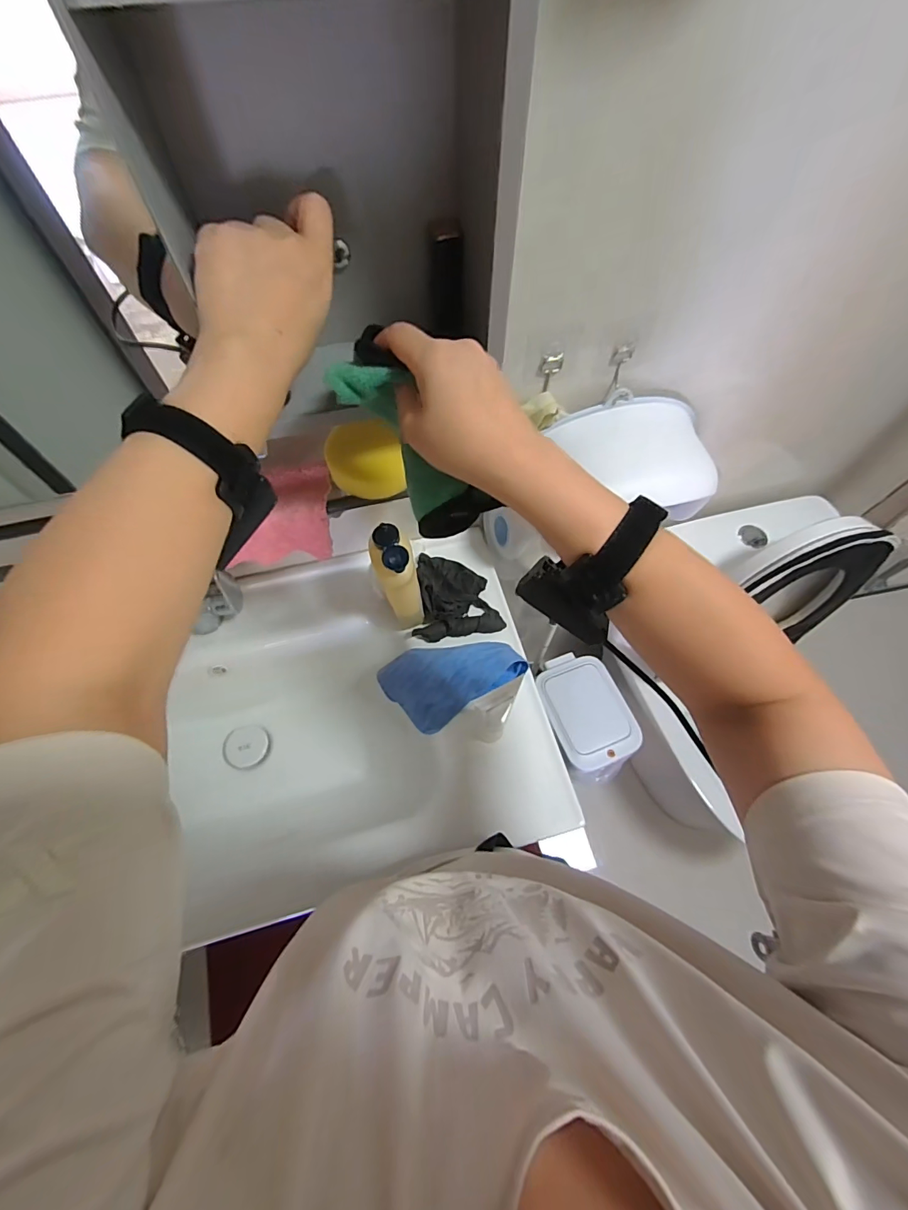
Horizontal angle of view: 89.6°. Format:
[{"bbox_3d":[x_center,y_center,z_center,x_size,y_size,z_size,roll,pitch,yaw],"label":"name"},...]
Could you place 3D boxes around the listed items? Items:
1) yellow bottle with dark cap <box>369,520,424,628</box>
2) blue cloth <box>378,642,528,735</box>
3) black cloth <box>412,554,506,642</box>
[{"bbox_3d":[-0.074,-0.029,0.624,0.052,0.188,0.053,0,62,0],"label":"yellow bottle with dark cap"},{"bbox_3d":[-0.002,0.100,0.647,0.195,0.062,0.114,-20,64,-10],"label":"blue cloth"},{"bbox_3d":[0.009,-0.015,0.706,0.134,0.054,0.145,2,62,1],"label":"black cloth"}]

